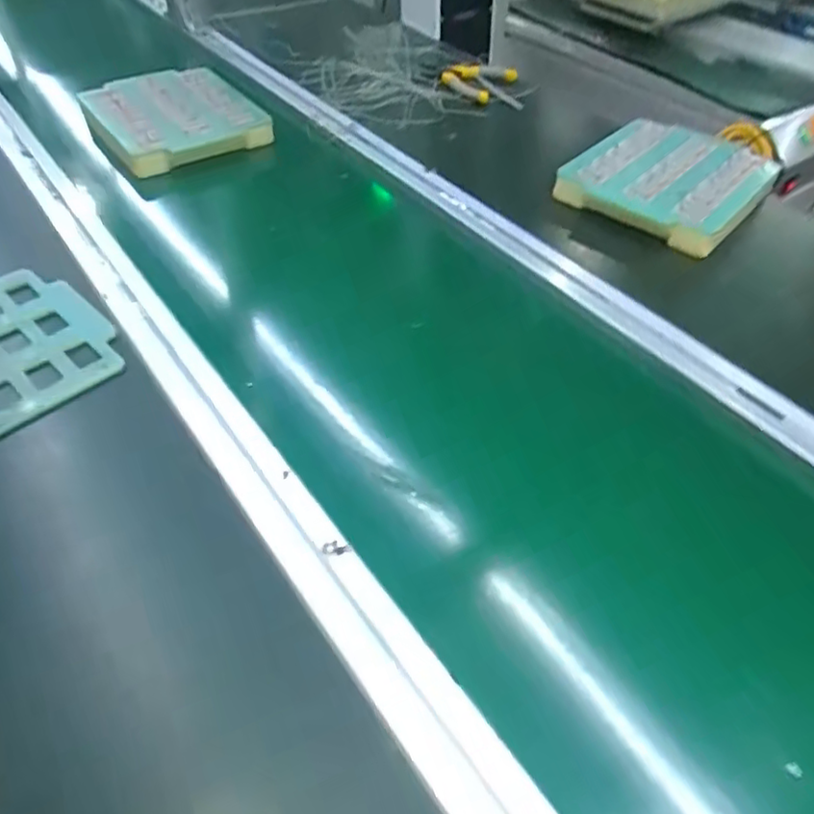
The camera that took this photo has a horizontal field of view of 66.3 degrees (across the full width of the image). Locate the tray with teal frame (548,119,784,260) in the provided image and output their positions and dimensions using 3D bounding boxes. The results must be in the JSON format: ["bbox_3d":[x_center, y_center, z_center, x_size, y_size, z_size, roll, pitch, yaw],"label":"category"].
[{"bbox_3d":[0.292,-0.254,0.695,0.183,0.036,0.194,34,56,26],"label":"tray with teal frame"}]

